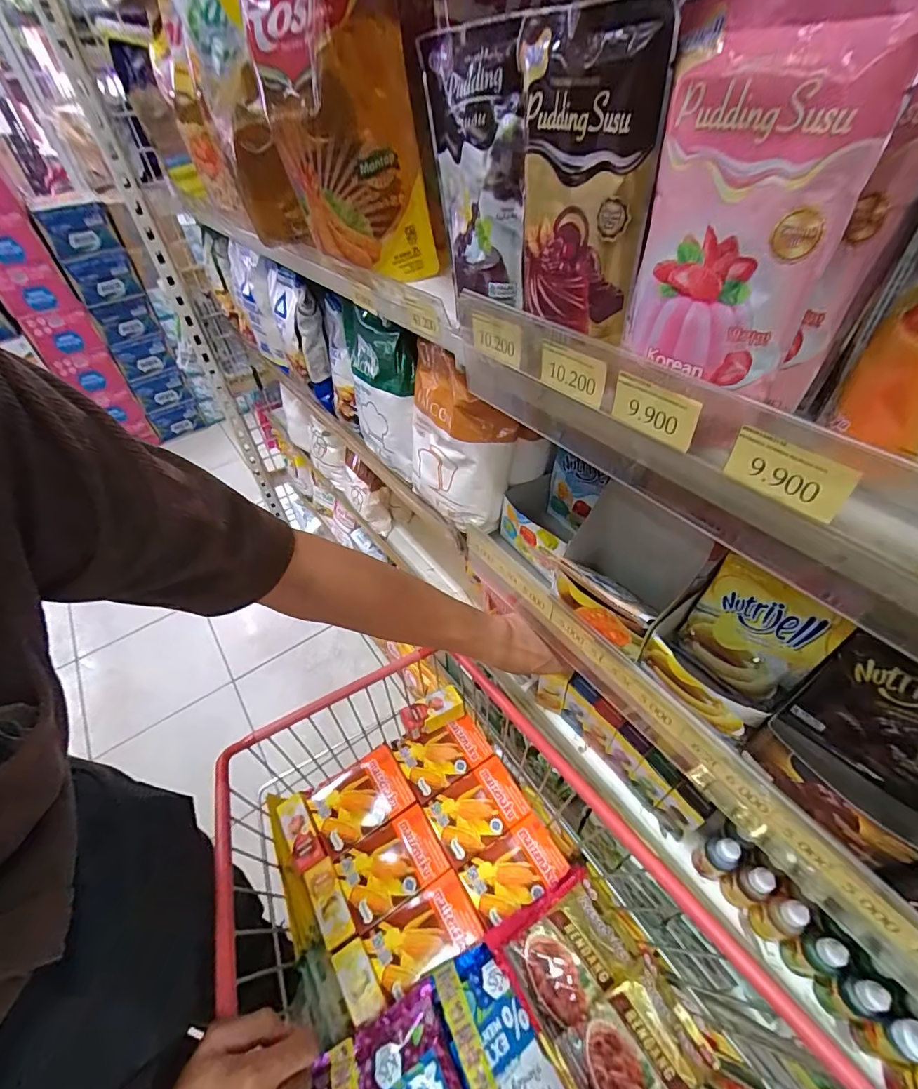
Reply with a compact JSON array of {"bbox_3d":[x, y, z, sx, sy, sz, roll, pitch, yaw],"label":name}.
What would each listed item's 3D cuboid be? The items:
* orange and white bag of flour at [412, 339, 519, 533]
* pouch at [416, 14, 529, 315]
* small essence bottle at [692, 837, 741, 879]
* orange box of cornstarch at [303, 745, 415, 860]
[{"bbox_3d":[-0.007,-0.109,0.514,0.131,0.180,0.054,32,56,31],"label":"orange and white bag of flour"},{"bbox_3d":[0.013,-0.234,0.301,0.015,0.141,0.094,-29,40,-25],"label":"pouch"},{"bbox_3d":[0.261,0.318,0.475,0.023,0.073,0.026,-19,47,-13],"label":"small essence bottle"},{"bbox_3d":[-0.134,0.347,0.643,0.121,0.021,0.091,-26,49,-19],"label":"orange box of cornstarch"}]

